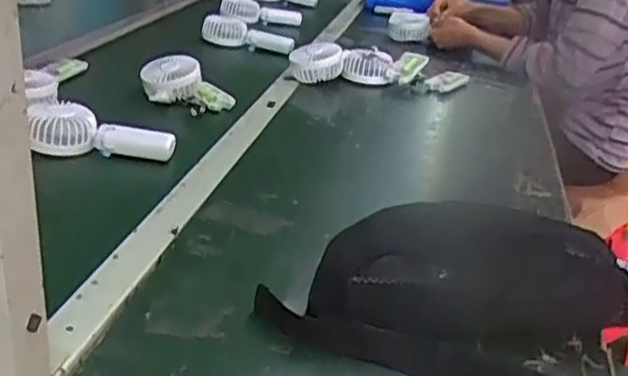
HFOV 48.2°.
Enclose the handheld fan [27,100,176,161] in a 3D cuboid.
[{"bbox_3d":[-0.265,-0.071,0.869,0.179,0.035,0.088,4,26,-3],"label":"handheld fan"}]

